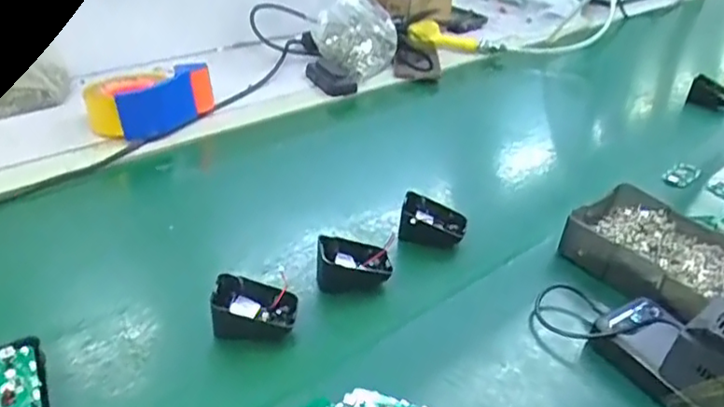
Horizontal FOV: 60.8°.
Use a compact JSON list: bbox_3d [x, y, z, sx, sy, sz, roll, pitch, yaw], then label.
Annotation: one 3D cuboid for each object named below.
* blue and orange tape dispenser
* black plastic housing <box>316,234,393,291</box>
[{"bbox_3d":[-0.275,-0.137,0.794,0.102,0.070,0.135,27,38,29],"label":"blue and orange tape dispenser"},{"bbox_3d":[-0.007,0.053,0.568,0.070,0.032,0.050,2,32,-6],"label":"black plastic housing"}]

